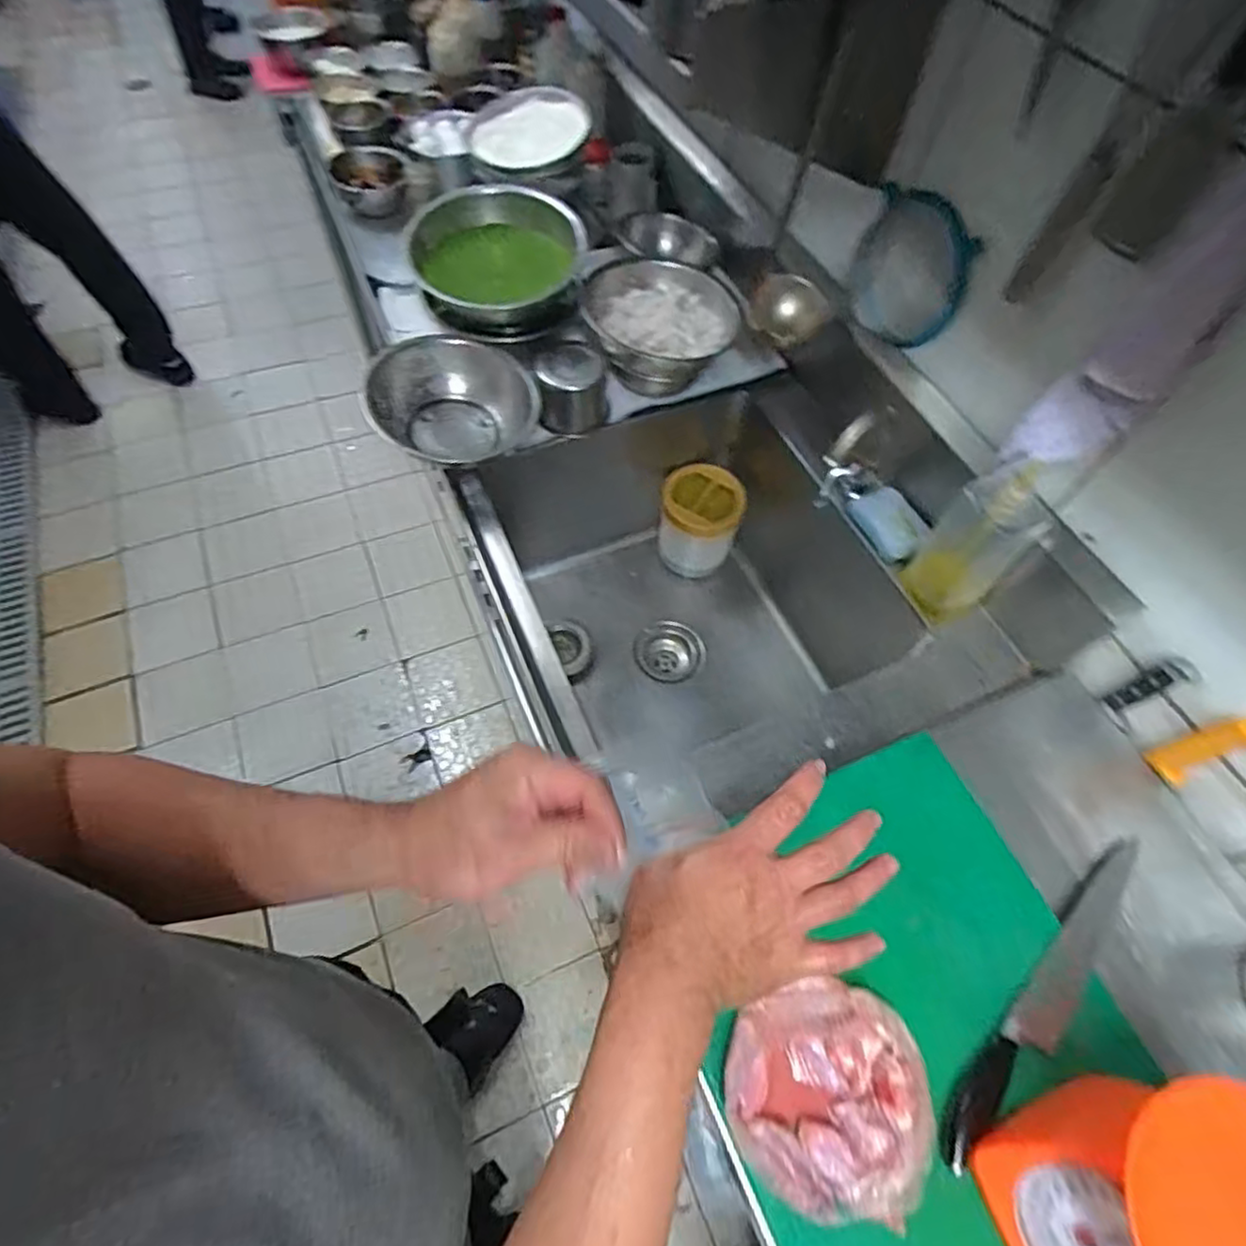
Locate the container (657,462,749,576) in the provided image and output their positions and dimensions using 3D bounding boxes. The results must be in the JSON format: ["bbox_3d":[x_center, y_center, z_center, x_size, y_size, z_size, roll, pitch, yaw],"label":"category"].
[{"bbox_3d":[0.148,-0.203,1.328,0.148,0.166,0.141,4,59,-1],"label":"container"}]

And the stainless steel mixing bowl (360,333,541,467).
[{"bbox_3d":[-0.267,-0.348,1.060,0.224,0.104,0.228,2,59,-3],"label":"stainless steel mixing bowl"}]

